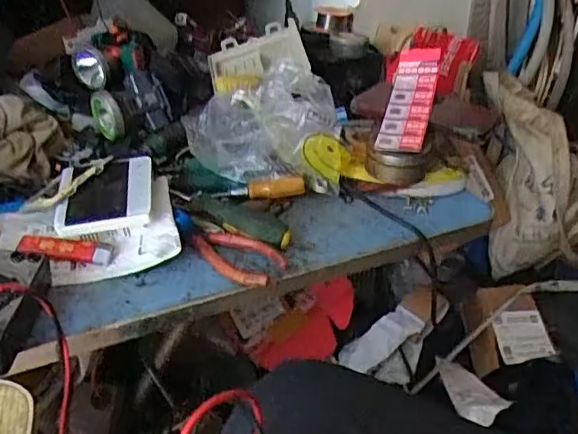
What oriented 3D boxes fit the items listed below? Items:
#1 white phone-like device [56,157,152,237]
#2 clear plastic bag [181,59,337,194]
[{"bbox_3d":[-0.173,-0.024,0.555,0.085,0.013,0.087,-8,48,-5],"label":"white phone-like device"},{"bbox_3d":[-0.031,-0.105,0.679,0.169,0.083,0.167,0,33,-8],"label":"clear plastic bag"}]

